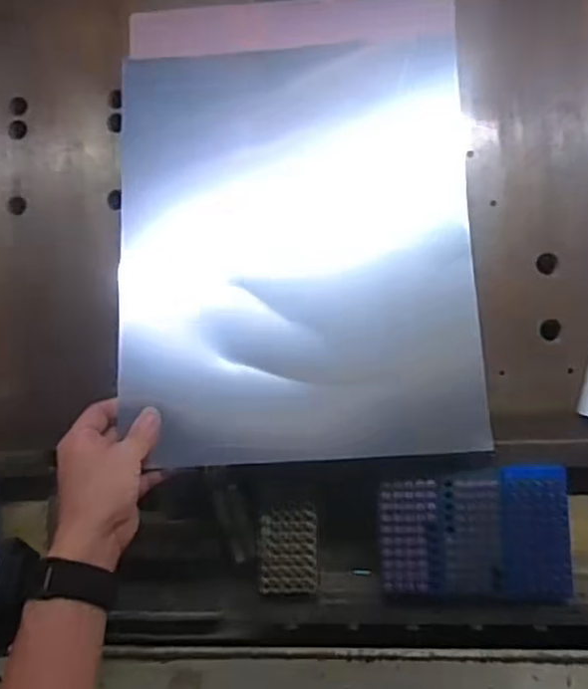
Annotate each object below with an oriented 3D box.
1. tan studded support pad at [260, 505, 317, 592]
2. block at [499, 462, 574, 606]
[{"bbox_3d":[-0.004,0.190,0.645,0.052,0.035,0.080,-1,85,5],"label":"tan studded support pad"},{"bbox_3d":[0.212,0.165,0.603,0.059,0.013,0.114,1,85,6],"label":"block"}]

